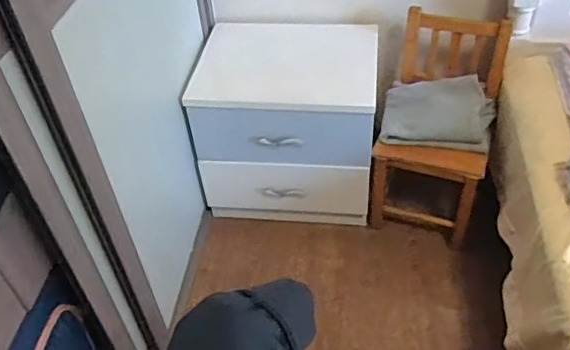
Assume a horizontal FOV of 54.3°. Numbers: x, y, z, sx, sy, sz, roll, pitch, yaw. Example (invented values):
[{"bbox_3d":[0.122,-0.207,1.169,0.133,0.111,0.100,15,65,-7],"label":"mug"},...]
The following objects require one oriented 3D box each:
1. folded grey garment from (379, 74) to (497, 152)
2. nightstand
[{"bbox_3d":[0.416,-0.181,1.516,0.287,0.116,0.214,10,46,15],"label":"folded grey garment"},{"bbox_3d":[-0.010,-0.156,1.687,0.544,0.421,0.414,1,45,6],"label":"nightstand"}]

